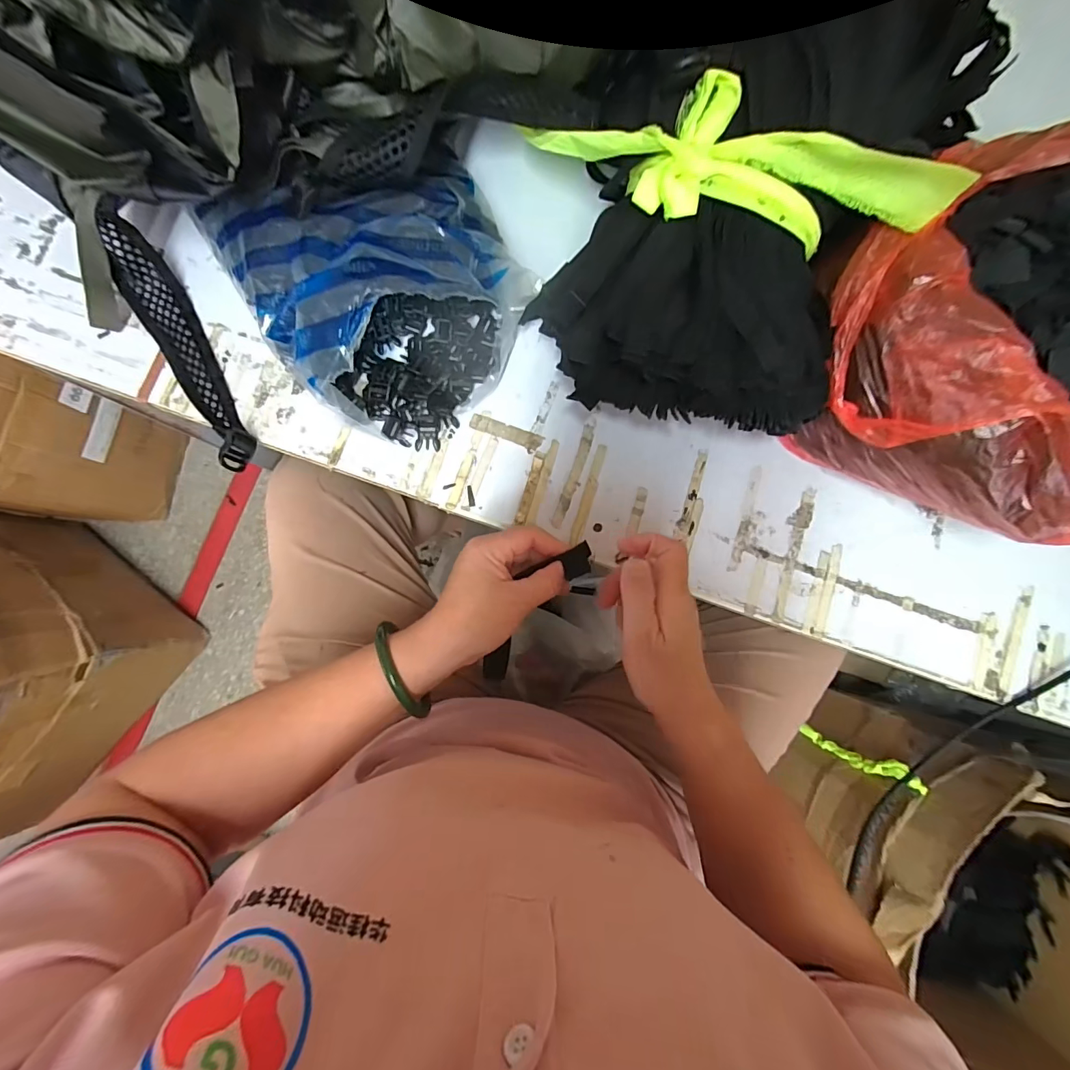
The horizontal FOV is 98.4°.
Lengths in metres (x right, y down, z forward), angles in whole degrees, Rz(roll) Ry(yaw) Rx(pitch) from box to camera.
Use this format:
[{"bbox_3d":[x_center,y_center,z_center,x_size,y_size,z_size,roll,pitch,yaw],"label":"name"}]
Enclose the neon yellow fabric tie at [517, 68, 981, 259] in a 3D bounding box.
[{"bbox_3d":[0.116,-0.253,0.332,0.311,0.073,0.090,25,83,16],"label":"neon yellow fabric tie"}]

